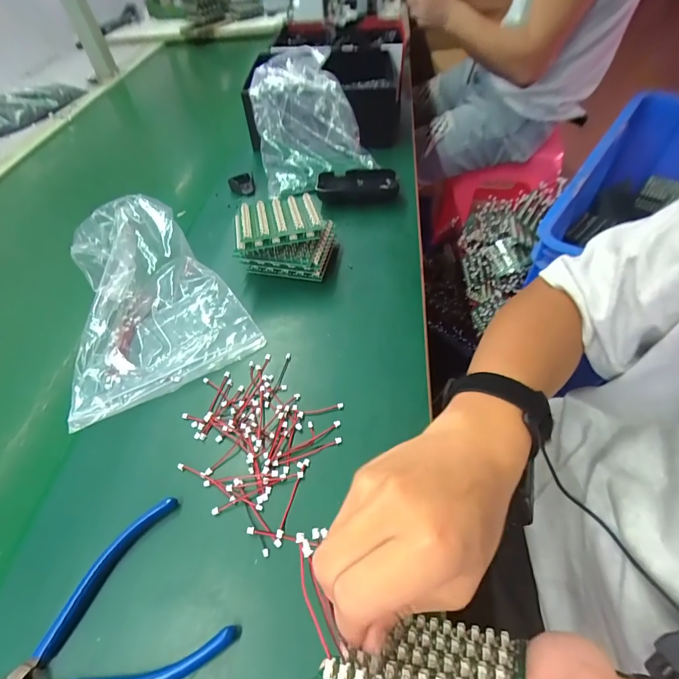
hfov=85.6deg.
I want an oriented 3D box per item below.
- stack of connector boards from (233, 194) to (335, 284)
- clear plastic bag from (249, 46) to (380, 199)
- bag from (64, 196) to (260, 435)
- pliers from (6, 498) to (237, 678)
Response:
[{"bbox_3d":[-0.060,-0.116,0.421,0.106,0.060,0.095,-4,53,0],"label":"stack of connector boards"},{"bbox_3d":[-0.054,-0.329,0.544,0.155,0.111,0.210,-18,54,-10],"label":"clear plastic bag"},{"bbox_3d":[-0.206,-0.052,0.369,0.174,0.063,0.225,-28,57,-17],"label":"bag"},{"bbox_3d":[-0.149,0.183,0.225,0.137,0.011,0.102,-32,57,-18],"label":"pliers"}]

